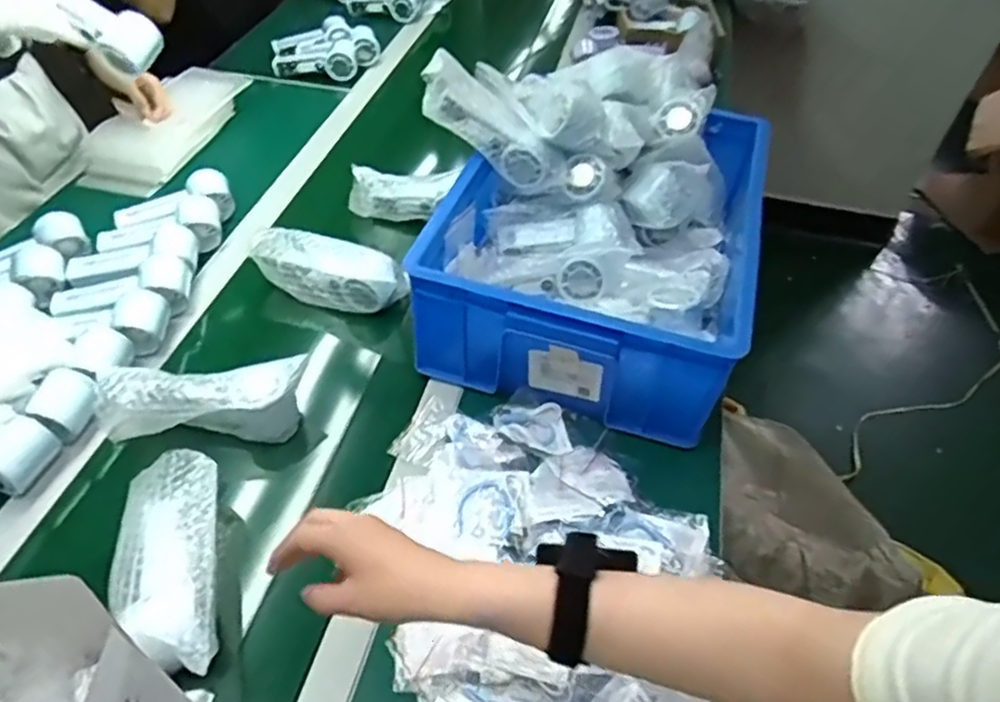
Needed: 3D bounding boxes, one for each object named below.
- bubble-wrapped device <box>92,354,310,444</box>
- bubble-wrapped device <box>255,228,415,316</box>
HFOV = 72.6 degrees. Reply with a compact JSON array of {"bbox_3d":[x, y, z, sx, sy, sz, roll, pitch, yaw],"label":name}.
[{"bbox_3d":[-0.313,0.053,0.720,0.198,0.080,0.064,-3,50,-7],"label":"bubble-wrapped device"},{"bbox_3d":[-0.216,-0.106,0.857,0.213,0.051,0.061,17,50,10],"label":"bubble-wrapped device"}]

